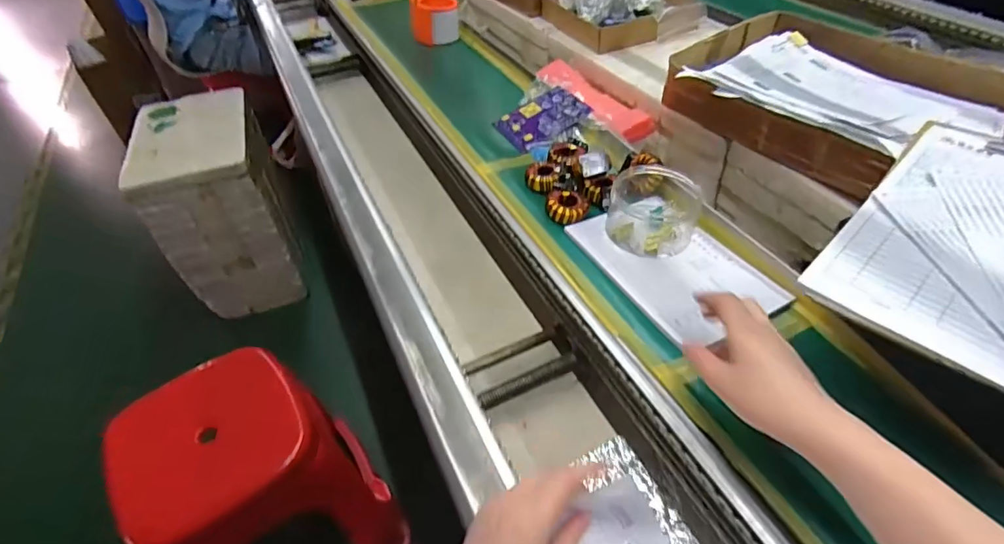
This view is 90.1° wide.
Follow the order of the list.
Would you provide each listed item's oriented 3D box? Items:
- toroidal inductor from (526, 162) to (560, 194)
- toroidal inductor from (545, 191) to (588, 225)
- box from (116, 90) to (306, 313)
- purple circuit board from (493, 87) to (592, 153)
[{"bbox_3d":[0.052,-0.121,0.648,0.042,0.019,0.045,4,47,9],"label":"toroidal inductor"},{"bbox_3d":[0.078,-0.078,0.599,0.049,0.018,0.042,4,47,9],"label":"toroidal inductor"},{"bbox_3d":[-0.787,-0.188,1.458,0.302,0.499,0.380,-16,47,-11],"label":"box"},{"bbox_3d":[0.062,-0.231,0.754,0.120,0.008,0.098,-34,52,-6],"label":"purple circuit board"}]

